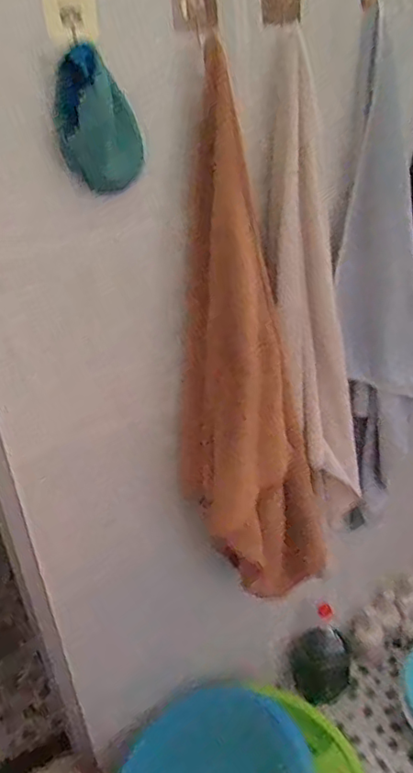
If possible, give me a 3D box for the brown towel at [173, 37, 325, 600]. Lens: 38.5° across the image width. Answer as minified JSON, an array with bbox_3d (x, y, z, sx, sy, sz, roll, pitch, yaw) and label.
[{"bbox_3d":[0.051,-0.042,0.991,0.171,0.859,0.172,-24,33,-26],"label":"brown towel"}]

